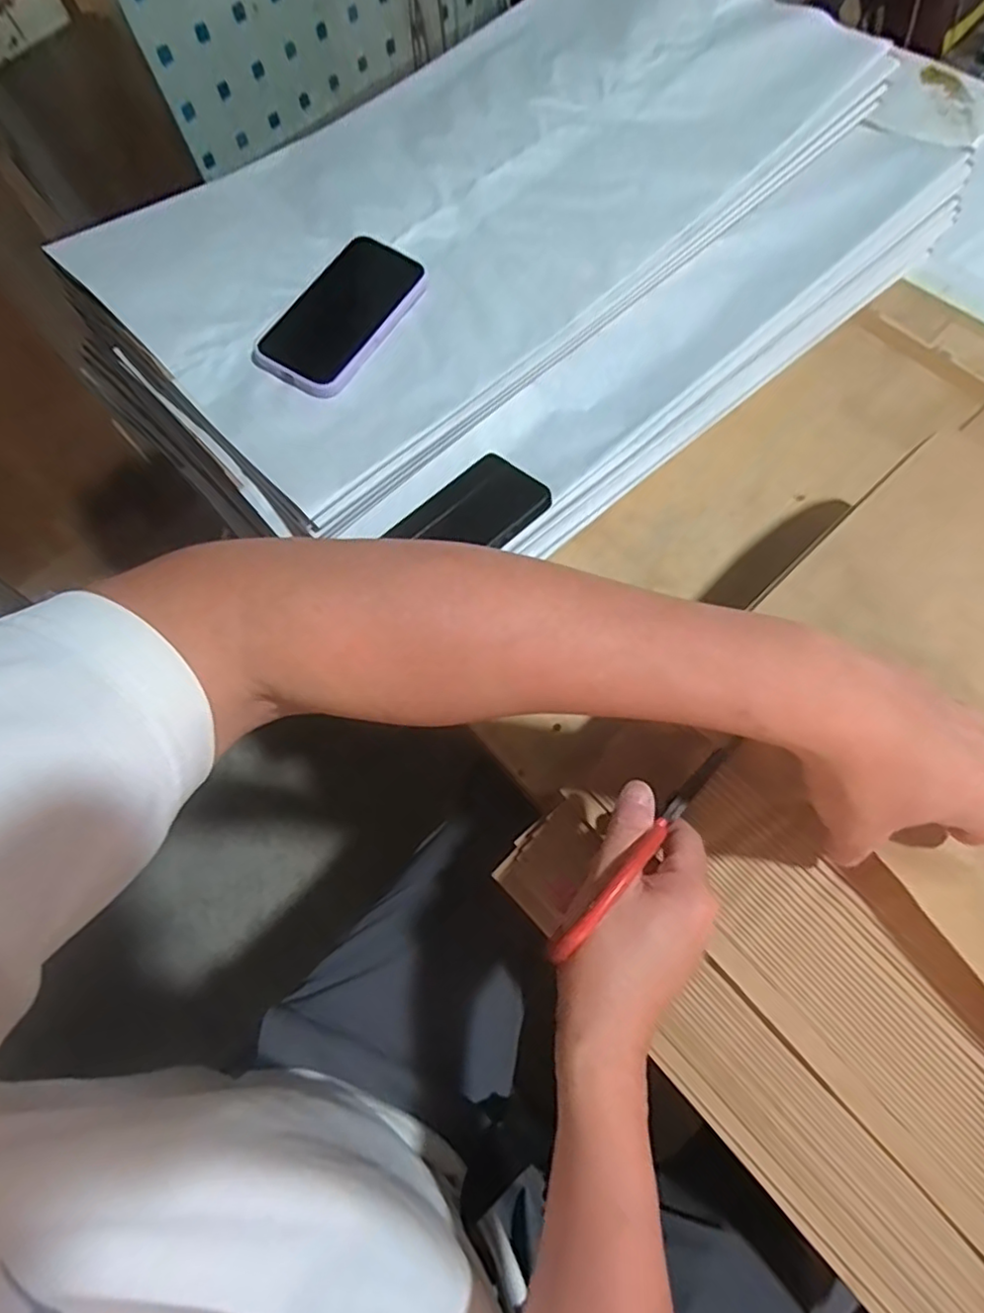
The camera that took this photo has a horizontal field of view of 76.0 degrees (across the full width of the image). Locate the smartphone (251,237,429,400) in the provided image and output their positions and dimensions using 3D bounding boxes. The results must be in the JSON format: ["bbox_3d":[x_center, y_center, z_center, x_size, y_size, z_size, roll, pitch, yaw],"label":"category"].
[{"bbox_3d":[-0.118,-0.281,0.512,0.080,0.015,0.162,28,72,14],"label":"smartphone"}]

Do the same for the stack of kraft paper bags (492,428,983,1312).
[{"bbox_3d":[0.266,0.120,0.360,0.389,0.146,0.357,-40,73,-13],"label":"stack of kraft paper bags"}]

